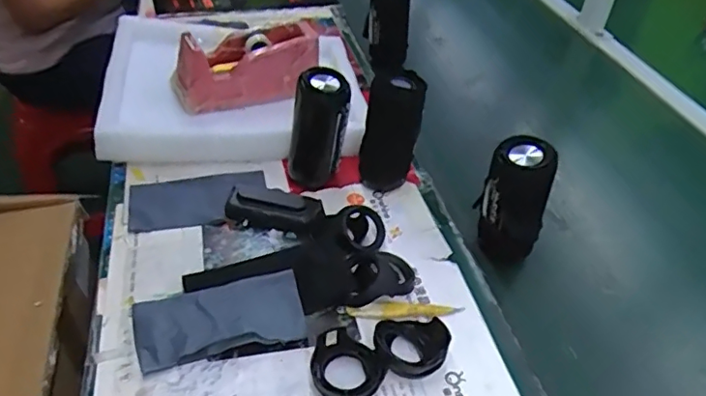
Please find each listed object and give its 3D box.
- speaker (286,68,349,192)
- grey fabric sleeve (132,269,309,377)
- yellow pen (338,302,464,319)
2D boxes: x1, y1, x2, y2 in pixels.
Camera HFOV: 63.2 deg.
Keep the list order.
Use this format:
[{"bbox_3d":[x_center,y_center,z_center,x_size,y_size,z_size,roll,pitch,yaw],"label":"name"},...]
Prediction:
[{"bbox_3d":[-0.042,-0.079,0.686,0.066,0.136,0.062,4,40,-3],"label":"speaker"},{"bbox_3d":[-0.126,0.114,0.549,0.154,0.017,0.077,-8,42,-17],"label":"grey fabric sleeve"},{"bbox_3d":[0.050,0.112,0.580,0.125,0.008,0.016,1,40,-7],"label":"yellow pen"}]

